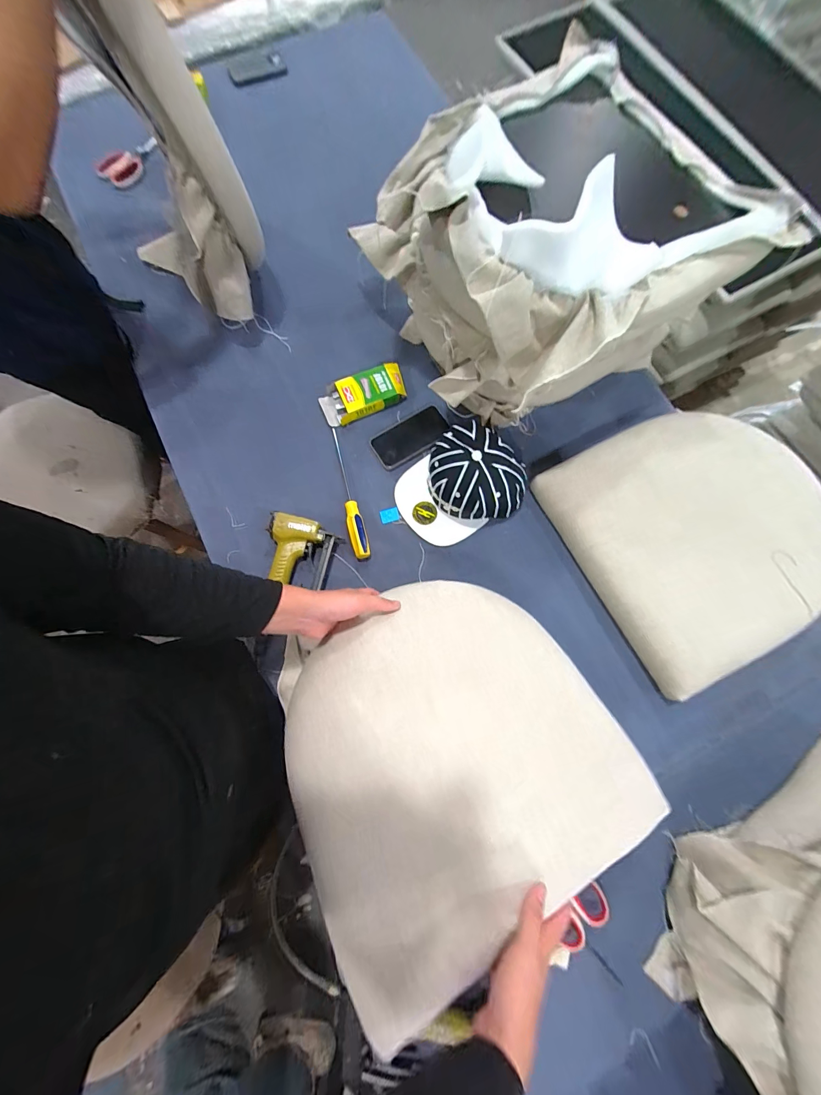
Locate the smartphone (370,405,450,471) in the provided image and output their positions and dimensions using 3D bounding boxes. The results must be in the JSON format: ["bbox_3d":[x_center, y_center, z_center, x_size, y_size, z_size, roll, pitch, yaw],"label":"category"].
[{"bbox_3d":[0.000,-0.225,0.749,0.154,0.014,0.087,-31,72,1],"label":"smartphone"}]

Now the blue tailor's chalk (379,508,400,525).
[{"bbox_3d":[-0.041,-0.063,0.721,0.036,0.004,0.027,-13,77,-3],"label":"blue tailor's chalk"}]

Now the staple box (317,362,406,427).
[{"bbox_3d":[-0.099,-0.318,0.757,0.179,0.038,0.093,-24,78,-6],"label":"staple box"}]

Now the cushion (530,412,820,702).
[{"bbox_3d":[0.511,-0.031,0.648,0.400,0.080,0.436,-27,79,-6],"label":"cushion"}]

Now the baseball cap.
[{"bbox_3d":[0.086,-0.127,0.678,0.226,0.117,0.204,-26,79,-6],"label":"baseball cap"}]

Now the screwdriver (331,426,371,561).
[{"bbox_3d":[-0.124,-0.110,0.722,0.031,0.025,0.283,-15,78,-4],"label":"screwdriver"}]

